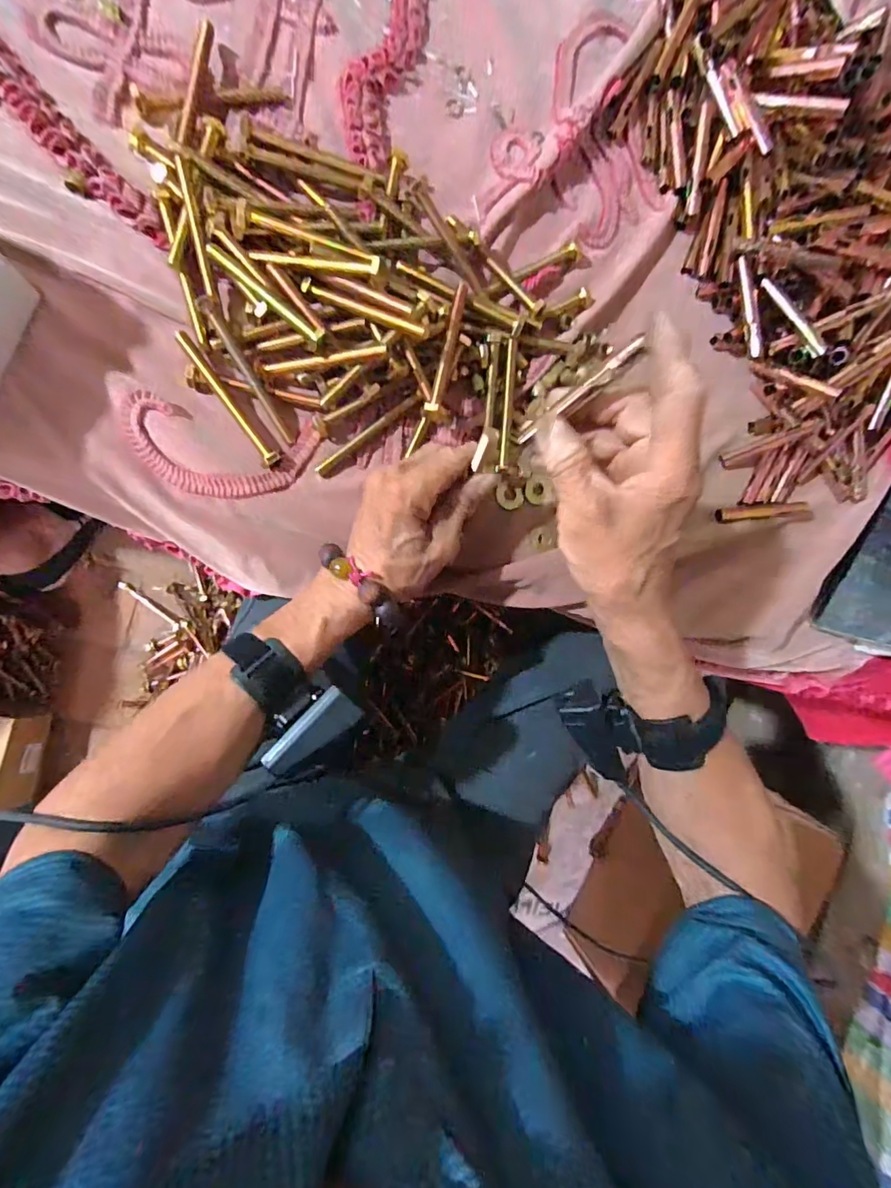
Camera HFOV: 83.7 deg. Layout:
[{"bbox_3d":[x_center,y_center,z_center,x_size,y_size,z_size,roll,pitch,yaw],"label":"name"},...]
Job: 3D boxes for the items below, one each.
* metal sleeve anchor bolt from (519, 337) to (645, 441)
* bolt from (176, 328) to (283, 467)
[{"bbox_3d":[0.074,-0.112,0.277,0.084,0.009,0.008,-32,99,37],"label":"metal sleeve anchor bolt"},{"bbox_3d":[-0.156,-0.138,0.359,0.012,0.018,0.103,-37,96,-9],"label":"bolt"}]

